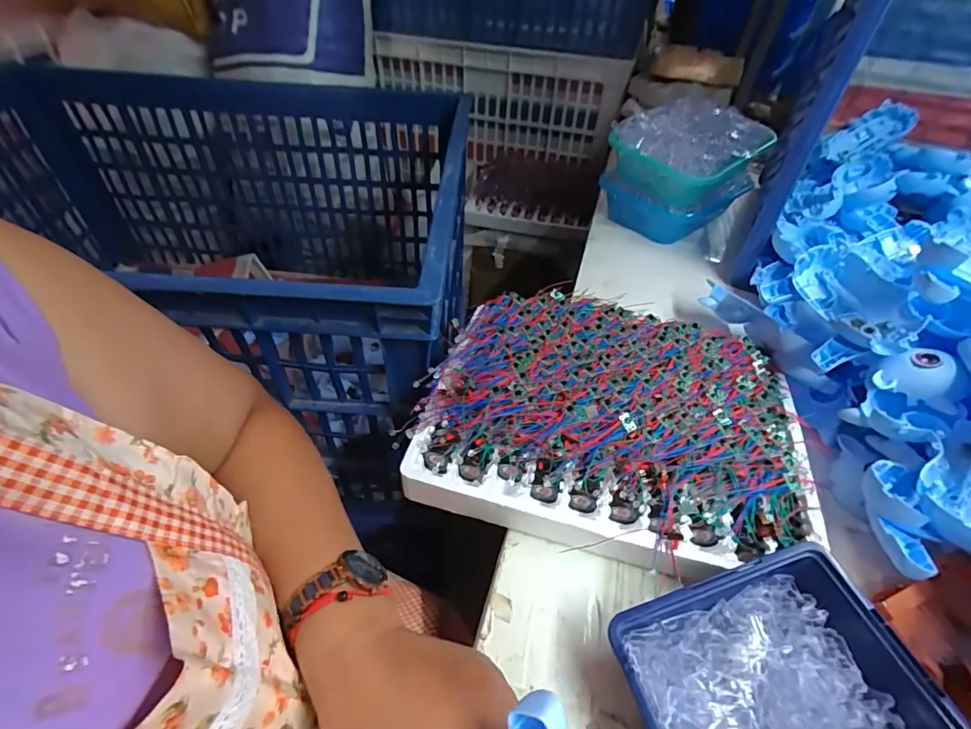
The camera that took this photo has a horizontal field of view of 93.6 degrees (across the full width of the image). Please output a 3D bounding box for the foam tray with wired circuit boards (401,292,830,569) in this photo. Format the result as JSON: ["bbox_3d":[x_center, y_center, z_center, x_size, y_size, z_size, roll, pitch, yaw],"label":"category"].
[{"bbox_3d":[0.123,0.045,0.445,0.341,0.051,0.259,12,46,7],"label":"foam tray with wired circuit boards"}]

